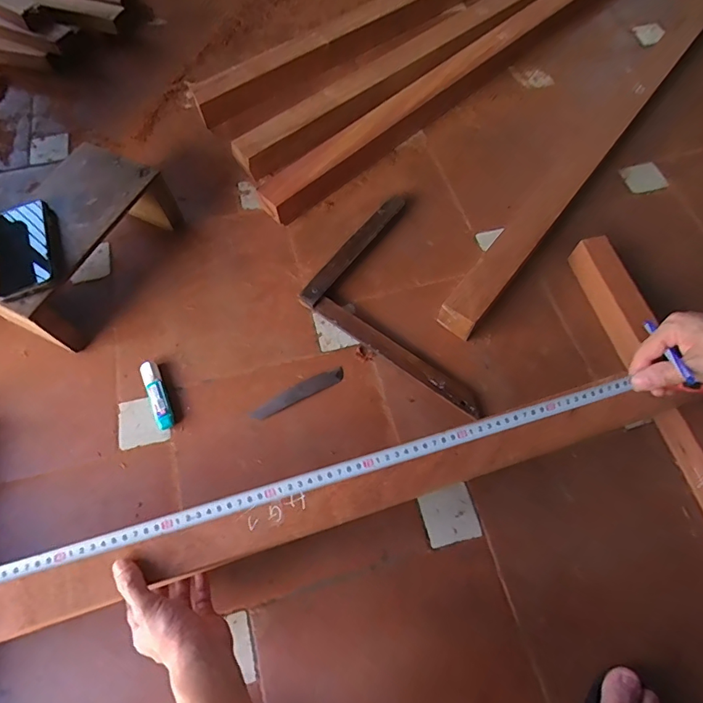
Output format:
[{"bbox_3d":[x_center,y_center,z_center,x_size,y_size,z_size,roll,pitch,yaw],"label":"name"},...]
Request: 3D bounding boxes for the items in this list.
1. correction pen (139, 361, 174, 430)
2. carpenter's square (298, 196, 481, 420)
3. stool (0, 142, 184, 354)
[{"bbox_3d":[-0.284,0.063,0.667,0.026,0.022,0.104,-23,67,-10],"label":"correction pen"},{"bbox_3d":[0.114,-0.087,0.710,0.321,0.027,0.239,35,70,15],"label":"carpenter's square"},{"bbox_3d":[-0.426,-0.168,0.707,0.162,0.132,0.287,21,67,10],"label":"stool"}]

